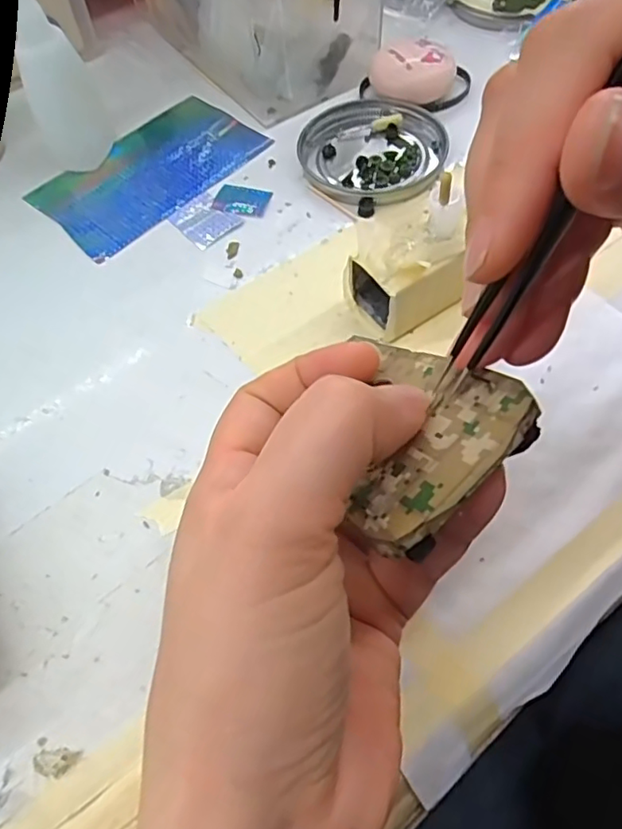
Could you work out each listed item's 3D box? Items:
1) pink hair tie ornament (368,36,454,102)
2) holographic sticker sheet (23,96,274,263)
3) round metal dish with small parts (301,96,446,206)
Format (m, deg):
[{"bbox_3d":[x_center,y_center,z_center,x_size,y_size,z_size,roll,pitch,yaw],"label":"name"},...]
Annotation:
[{"bbox_3d":[0.057,-0.195,0.341,0.047,0.022,0.032,3,60,6],"label":"pink hair tie ornament"},{"bbox_3d":[-0.091,-0.139,0.338,0.080,0.004,0.122,38,69,23],"label":"holographic sticker sheet"},{"bbox_3d":[0.032,-0.143,0.326,0.076,0.008,0.079,-2,59,3],"label":"round metal dish with small parts"}]

